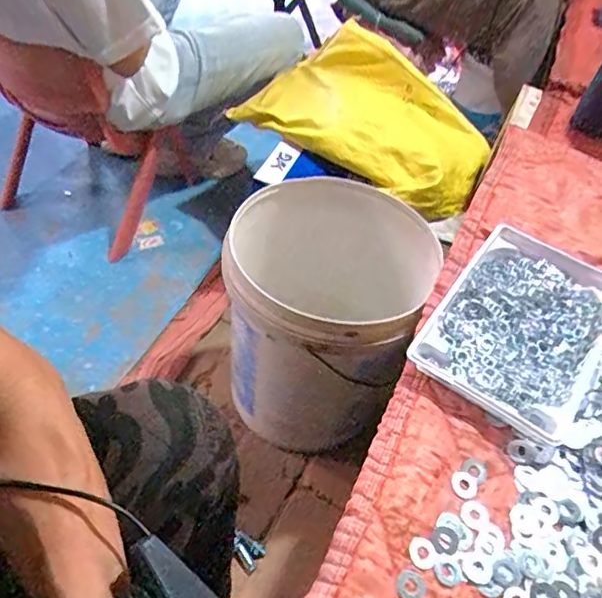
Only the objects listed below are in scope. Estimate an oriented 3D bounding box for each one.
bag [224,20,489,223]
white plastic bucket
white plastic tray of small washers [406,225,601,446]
[{"bbox_3d":[0.118,-0.322,0.977,0.254,0.156,0.448,-30,60,-29],"label":"bag"},{"bbox_3d":[0.034,0.025,0.905,0.289,0.344,0.317,4,50,-5],"label":"white plastic bucket"},{"bbox_3d":[0.227,0.022,0.572,0.157,0.029,0.235,30,51,21],"label":"white plastic tray of small washers"}]

